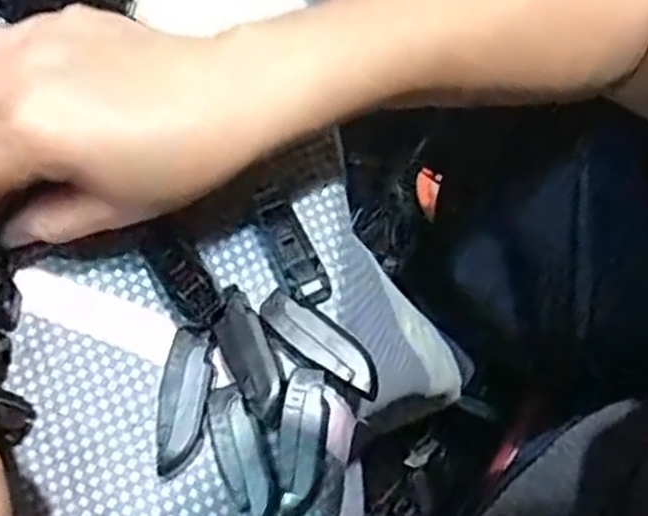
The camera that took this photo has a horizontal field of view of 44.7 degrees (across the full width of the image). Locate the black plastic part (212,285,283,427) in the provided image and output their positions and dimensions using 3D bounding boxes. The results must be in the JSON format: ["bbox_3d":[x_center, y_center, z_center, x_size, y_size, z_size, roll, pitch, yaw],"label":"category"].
[{"bbox_3d":[-0.028,0.037,0.298,0.018,0.004,0.052,-26,73,-7],"label":"black plastic part"}]

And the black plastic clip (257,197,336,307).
[{"bbox_3d":[-0.012,-0.004,0.314,0.015,0.006,0.049,-25,73,-6],"label":"black plastic clip"}]

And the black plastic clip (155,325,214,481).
[{"bbox_3d":[-0.053,0.054,0.298,0.019,0.006,0.055,6,72,4],"label":"black plastic clip"}]

